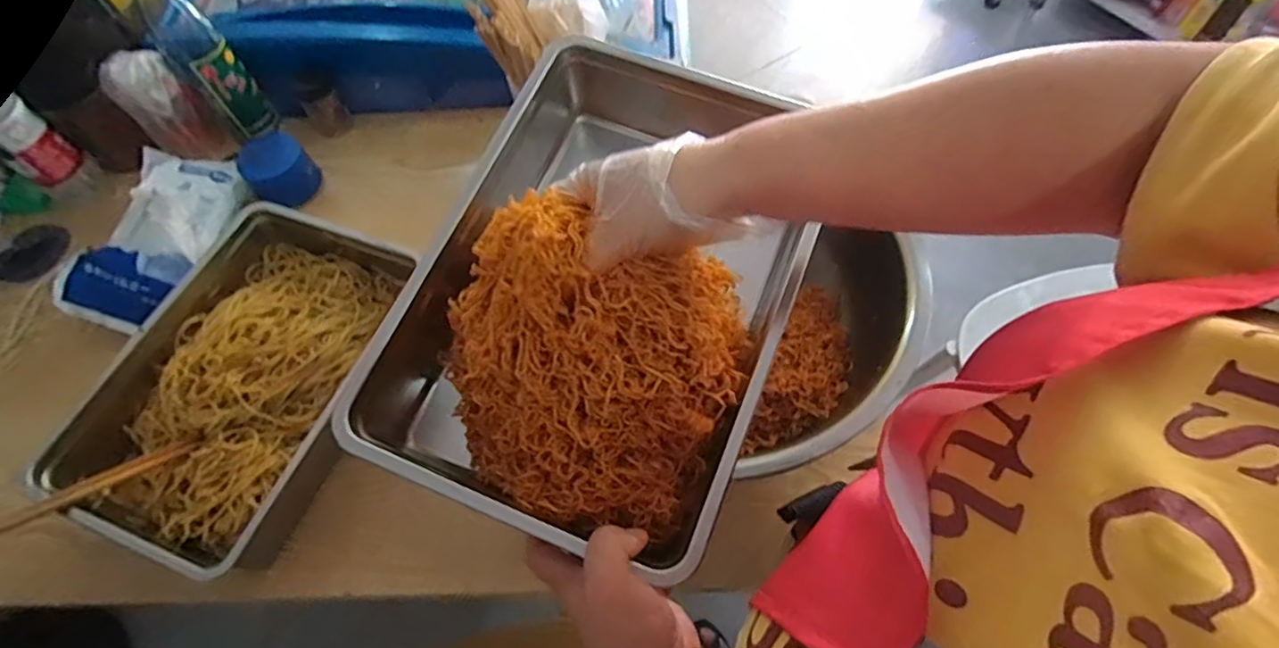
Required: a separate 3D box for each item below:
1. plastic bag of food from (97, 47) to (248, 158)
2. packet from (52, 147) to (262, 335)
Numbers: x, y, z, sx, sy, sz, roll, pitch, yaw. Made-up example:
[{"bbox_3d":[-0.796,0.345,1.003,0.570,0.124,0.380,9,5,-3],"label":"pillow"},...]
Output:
[{"bbox_3d":[-0.571,-0.260,0.743,0.100,0.113,0.068,26,66,16],"label":"plastic bag of food"},{"bbox_3d":[-0.540,-0.102,0.685,0.134,0.066,0.219,16,64,11],"label":"packet"}]

